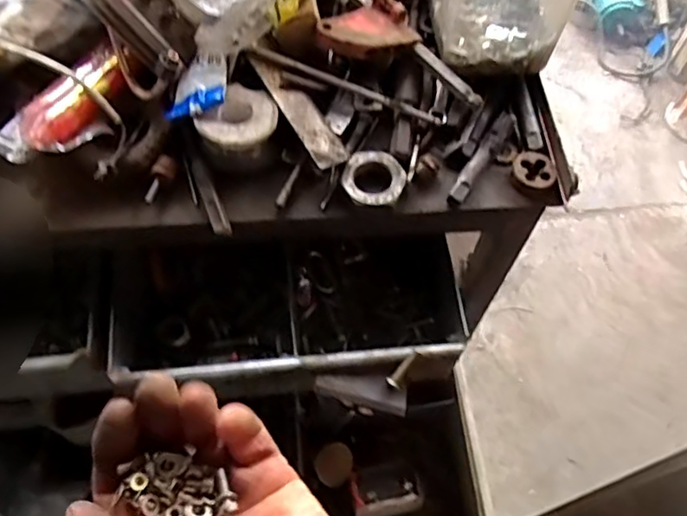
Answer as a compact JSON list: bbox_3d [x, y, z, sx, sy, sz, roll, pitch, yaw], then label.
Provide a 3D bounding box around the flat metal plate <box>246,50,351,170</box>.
[{"bbox_3d":[-0.033,-0.100,0.393,0.022,0.004,0.100,-29,72,-21],"label":"flat metal plate"}]

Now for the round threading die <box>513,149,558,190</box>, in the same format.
[{"bbox_3d":[0.126,-0.059,0.395,0.026,0.004,0.030,-11,60,-8],"label":"round threading die"}]

